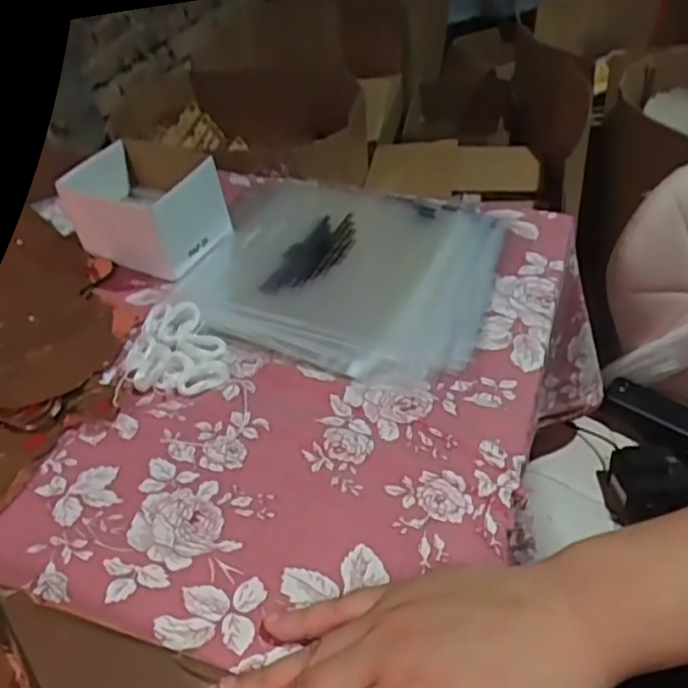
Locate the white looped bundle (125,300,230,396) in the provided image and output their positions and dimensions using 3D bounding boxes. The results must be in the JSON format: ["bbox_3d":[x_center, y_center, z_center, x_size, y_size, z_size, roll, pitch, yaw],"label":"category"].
[{"bbox_3d":[-0.137,0.002,0.535,0.073,0.021,0.101,-20,45,-15],"label":"white looped bundle"}]

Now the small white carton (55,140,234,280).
[{"bbox_3d":[-0.189,-0.126,0.635,0.130,0.073,0.093,19,49,24],"label":"small white carton"}]

